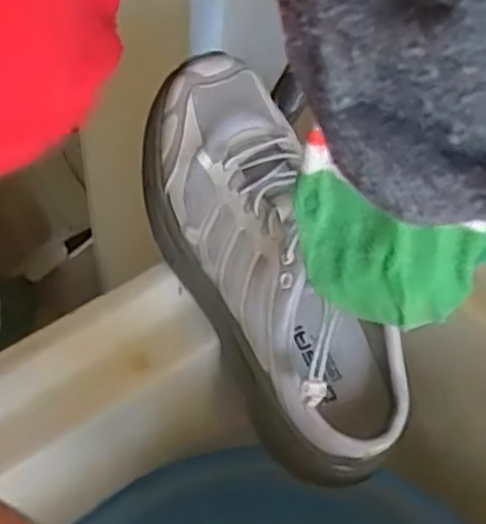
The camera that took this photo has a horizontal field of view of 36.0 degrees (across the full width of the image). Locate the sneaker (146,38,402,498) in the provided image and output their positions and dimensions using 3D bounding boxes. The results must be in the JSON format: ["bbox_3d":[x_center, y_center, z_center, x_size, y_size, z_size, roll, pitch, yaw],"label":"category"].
[{"bbox_3d":[0.011,0.004,0.465,0.081,0.125,0.266,-22,82,-20],"label":"sneaker"}]

